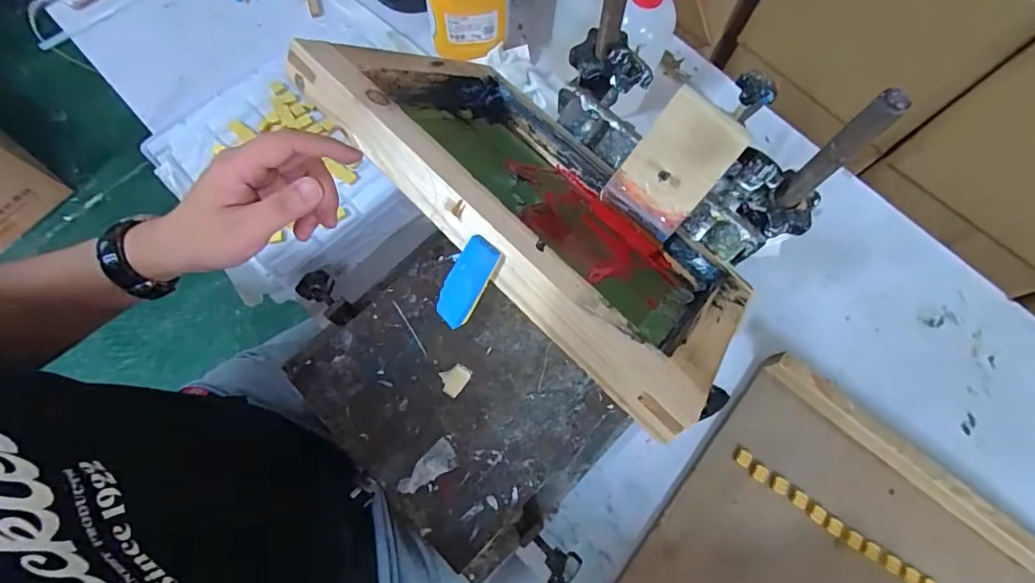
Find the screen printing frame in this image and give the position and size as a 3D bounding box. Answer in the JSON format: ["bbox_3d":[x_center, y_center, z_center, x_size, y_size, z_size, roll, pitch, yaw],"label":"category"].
[{"bbox_3d":[0.018,-0.062,0.328,0.296,0.204,0.042,43,119,12],"label":"screen printing frame"}]

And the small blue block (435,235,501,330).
[{"bbox_3d":[-0.028,-0.005,0.259,0.021,0.006,0.052,34,115,8],"label":"small blue block"}]

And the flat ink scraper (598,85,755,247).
[{"bbox_3d":[0.112,-0.088,0.353,0.061,0.097,0.012,38,29,2],"label":"flat ink scraper"}]

